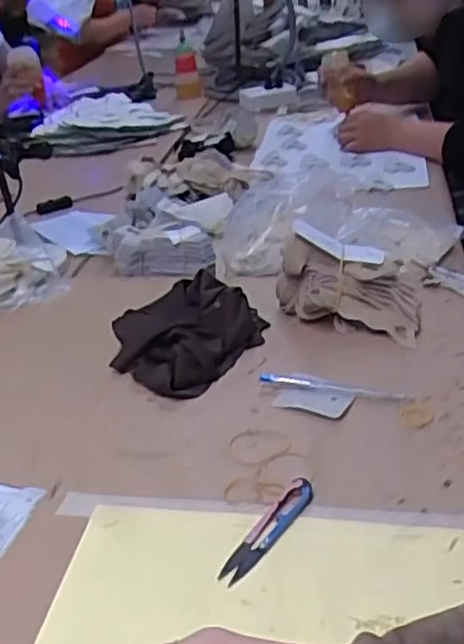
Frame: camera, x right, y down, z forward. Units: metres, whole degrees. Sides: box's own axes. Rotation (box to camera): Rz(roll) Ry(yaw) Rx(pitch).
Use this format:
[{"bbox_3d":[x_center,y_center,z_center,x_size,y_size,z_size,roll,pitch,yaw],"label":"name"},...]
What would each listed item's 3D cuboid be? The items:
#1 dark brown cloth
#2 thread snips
[{"bbox_3d":[-0.055,0.010,0.752,0.144,0.040,0.165,20,40,34],"label":"dark brown cloth"},{"bbox_3d":[0.027,0.151,0.513,0.022,0.013,0.102,20,40,34],"label":"thread snips"}]

